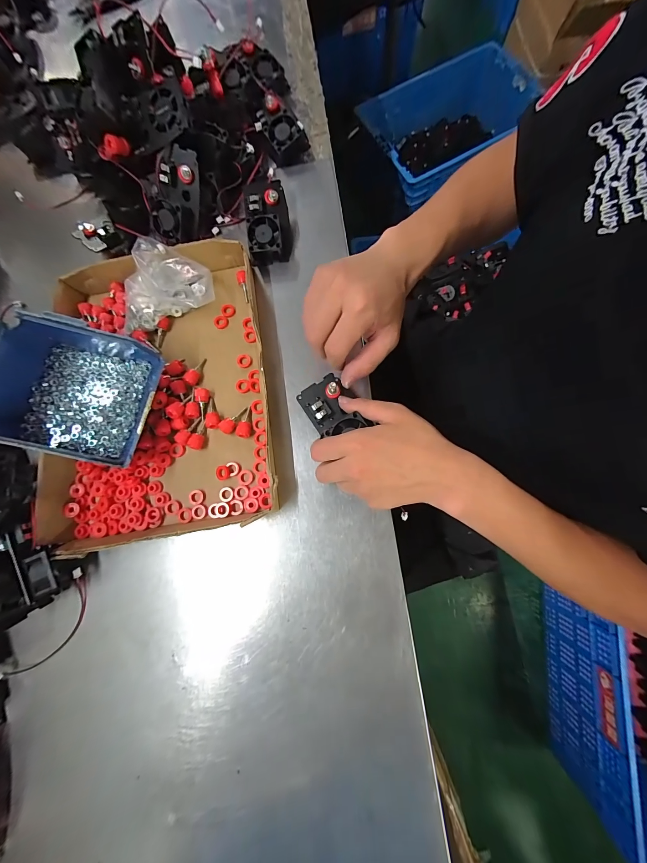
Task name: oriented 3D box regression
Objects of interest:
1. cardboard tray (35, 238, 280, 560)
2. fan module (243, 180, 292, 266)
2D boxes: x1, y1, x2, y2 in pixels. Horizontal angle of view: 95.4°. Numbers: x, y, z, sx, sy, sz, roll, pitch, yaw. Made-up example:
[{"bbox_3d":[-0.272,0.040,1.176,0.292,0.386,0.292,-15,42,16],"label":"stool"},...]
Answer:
[{"bbox_3d":[-0.183,-0.053,0.324,0.246,0.034,0.326,-9,78,-1],"label":"cardboard tray"},{"bbox_3d":[-0.068,-0.256,0.360,0.050,0.029,0.089,-6,78,0],"label":"fan module"}]

